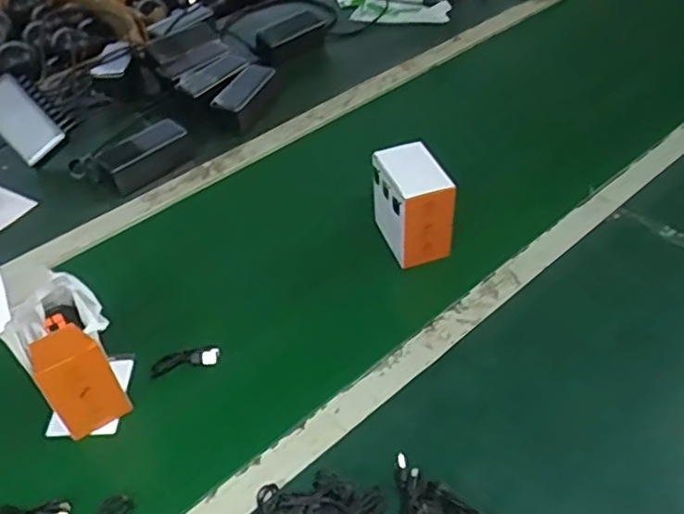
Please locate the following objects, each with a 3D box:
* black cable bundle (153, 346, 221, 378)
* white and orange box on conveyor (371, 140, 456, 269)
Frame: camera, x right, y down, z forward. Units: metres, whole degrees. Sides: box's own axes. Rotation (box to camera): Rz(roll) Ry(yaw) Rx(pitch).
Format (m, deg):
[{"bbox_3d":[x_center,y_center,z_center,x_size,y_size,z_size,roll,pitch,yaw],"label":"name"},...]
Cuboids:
[{"bbox_3d":[-0.171,0.112,0.694,0.075,0.013,0.020,-10,44,-4],"label":"black cable bundle"},{"bbox_3d":[0.089,-0.068,0.794,0.069,0.114,0.117,-15,45,-9],"label":"white and orange box on conveyor"}]

